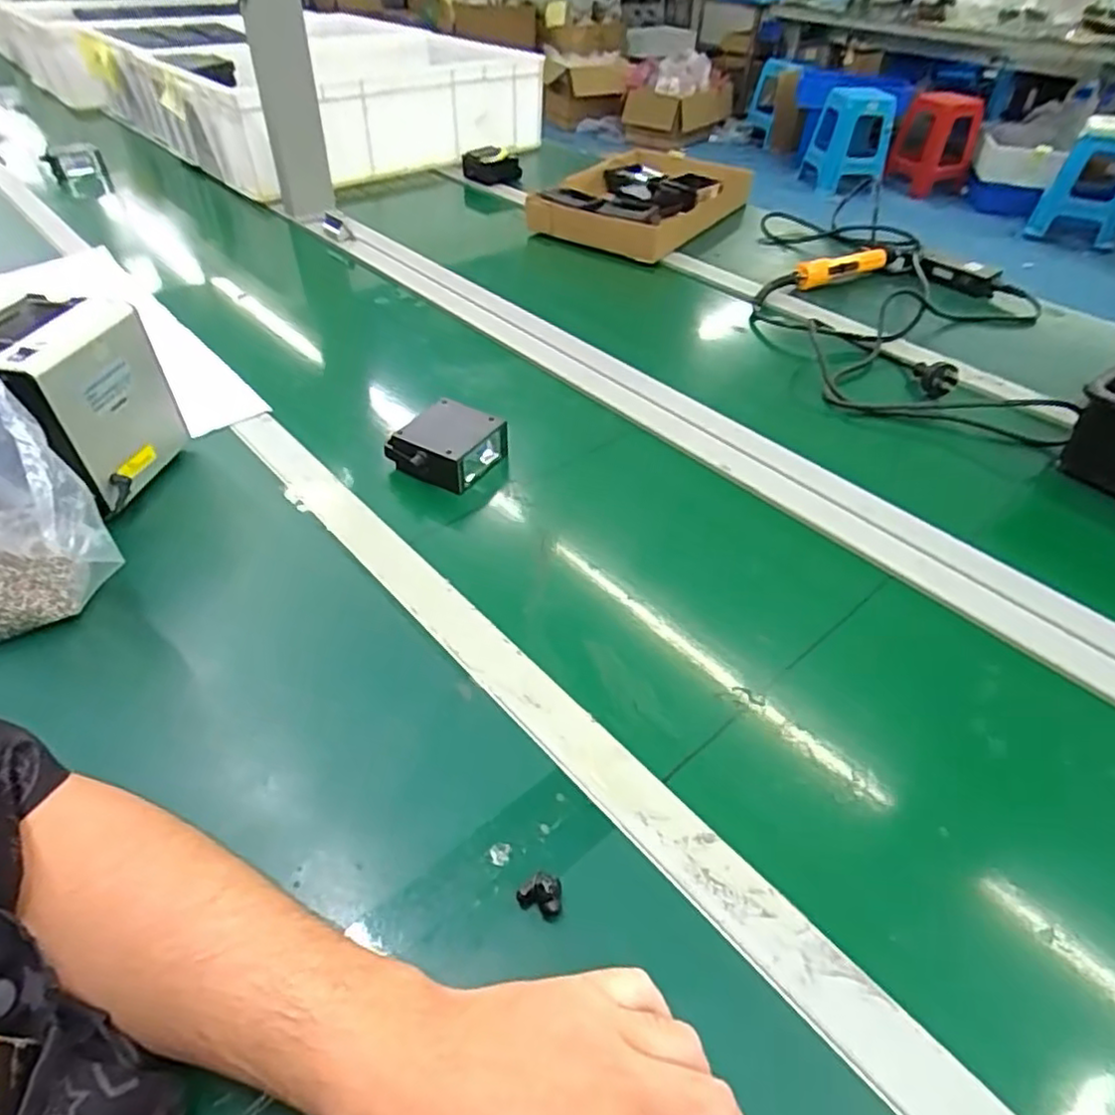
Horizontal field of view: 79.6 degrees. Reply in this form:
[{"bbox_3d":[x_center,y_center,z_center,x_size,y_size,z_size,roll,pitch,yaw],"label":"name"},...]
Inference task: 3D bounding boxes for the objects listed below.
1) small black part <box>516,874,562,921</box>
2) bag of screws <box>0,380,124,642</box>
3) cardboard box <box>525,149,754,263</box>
[{"bbox_3d":[-0.010,0.189,0.374,0.025,0.012,0.019,11,45,8],"label":"small black part"},{"bbox_3d":[-0.406,-0.013,0.467,0.138,0.153,0.133,35,53,29],"label":"bag of screws"},{"bbox_3d":[0.159,-0.651,1.216,0.303,0.056,0.406,21,47,18],"label":"cardboard box"}]

